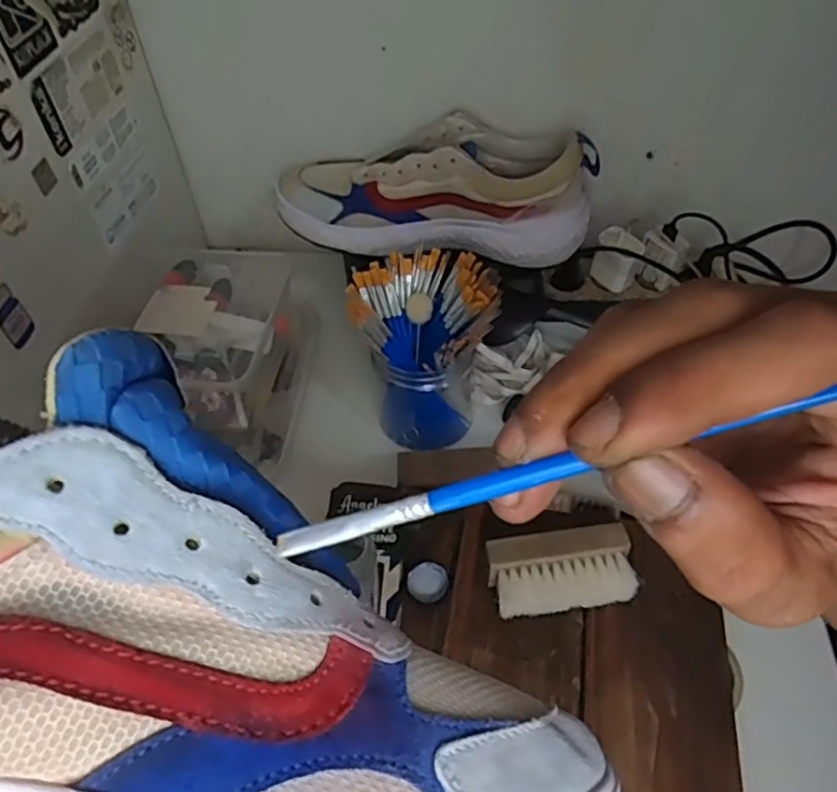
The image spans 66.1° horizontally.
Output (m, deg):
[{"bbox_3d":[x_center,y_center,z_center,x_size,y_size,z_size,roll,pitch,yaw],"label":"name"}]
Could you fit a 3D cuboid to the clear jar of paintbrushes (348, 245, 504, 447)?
[{"bbox_3d":[0.006,-0.036,0.545,0.111,0.147,0.101,-2,47,2],"label":"clear jar of paintbrushes"}]

